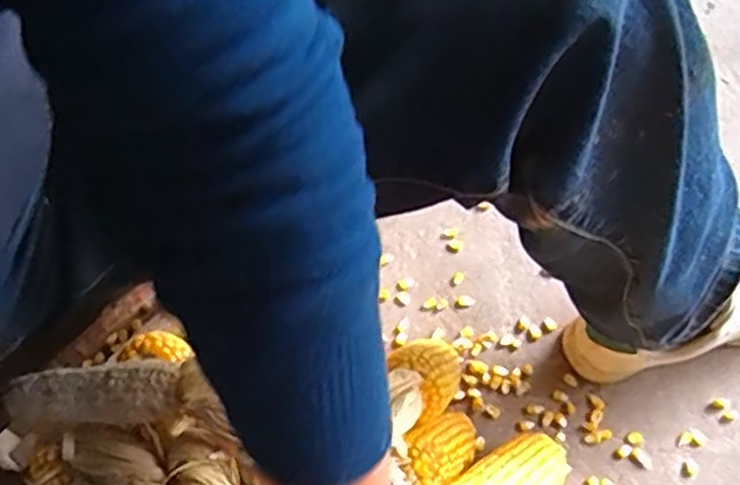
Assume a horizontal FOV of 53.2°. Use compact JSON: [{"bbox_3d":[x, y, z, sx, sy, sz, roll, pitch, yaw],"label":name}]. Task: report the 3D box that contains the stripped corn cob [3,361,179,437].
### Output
[{"bbox_3d":[-0.180,0.097,0.464,0.149,0.026,0.034,-12,59,25],"label":"stripped corn cob"}]

